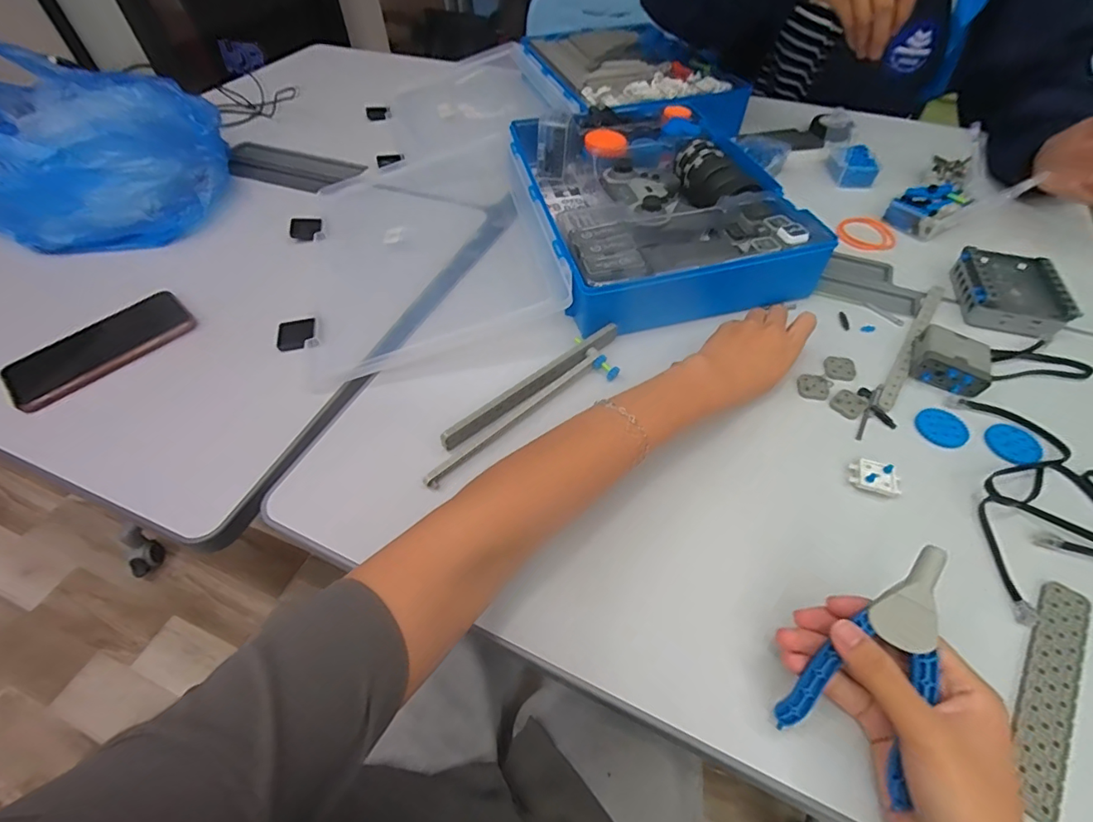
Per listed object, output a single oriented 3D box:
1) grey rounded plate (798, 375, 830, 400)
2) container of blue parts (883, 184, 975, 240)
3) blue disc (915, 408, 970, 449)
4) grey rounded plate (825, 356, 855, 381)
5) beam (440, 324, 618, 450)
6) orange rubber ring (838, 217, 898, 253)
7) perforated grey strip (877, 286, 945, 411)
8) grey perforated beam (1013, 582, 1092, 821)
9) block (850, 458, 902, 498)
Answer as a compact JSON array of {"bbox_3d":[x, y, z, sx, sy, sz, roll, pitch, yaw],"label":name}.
[{"bbox_3d":[0.244,-0.022,0.451,0.027,0.004,0.027,9,53,8],"label":"grey rounded plate"},{"bbox_3d":[0.467,-0.247,0.602,0.075,0.030,0.064,-31,58,-21],"label":"container of blue parts"},{"bbox_3d":[0.339,0.013,0.421,0.040,0.004,0.038,0,52,1],"label":"blue disc"},{"bbox_3d":[0.276,-0.040,0.464,0.026,0.004,0.029,10,53,8],"label":"grey rounded plate"},{"bbox_3d":[-0.009,-0.025,0.445,0.197,0.020,0.011,-35,59,-23],"label":"beam"},{"bbox_3d":[0.389,-0.215,0.601,0.063,0.007,0.066,0,52,1],"label":"orange rubber ring"},{"bbox_3d":[0.356,-0.066,0.478,0.014,0.009,0.196,32,59,23],"label":"perforated grey strip"},{"bbox_3d":[0.311,0.168,0.303,0.026,0.004,0.149,32,59,23],"label":"grey perforated beam"},{"bbox_3d":[0.258,0.053,0.389,0.033,0.012,0.023,16,54,13],"label":"block"}]

